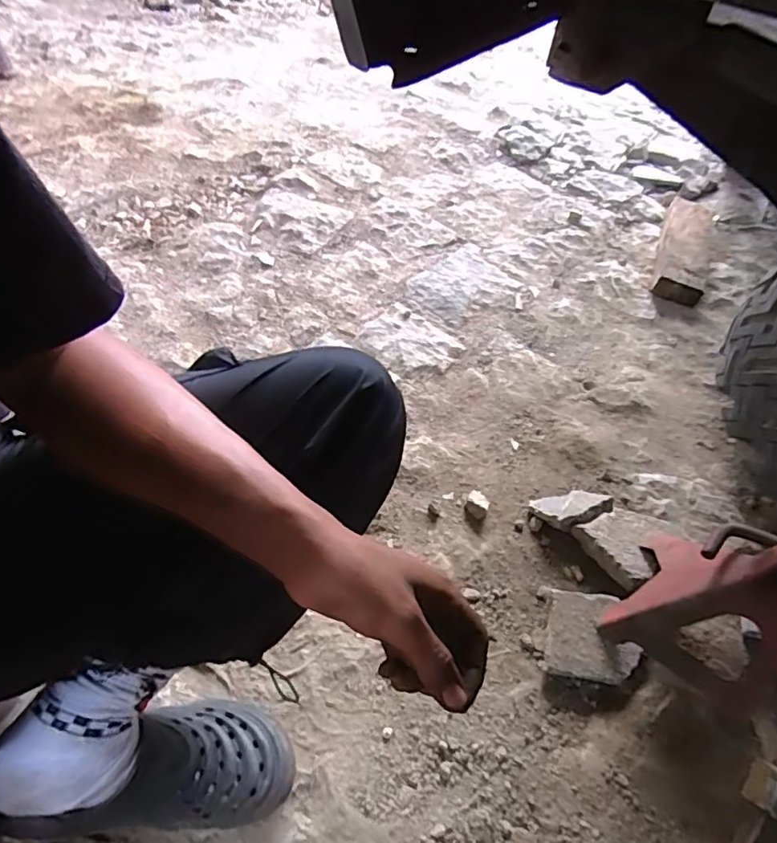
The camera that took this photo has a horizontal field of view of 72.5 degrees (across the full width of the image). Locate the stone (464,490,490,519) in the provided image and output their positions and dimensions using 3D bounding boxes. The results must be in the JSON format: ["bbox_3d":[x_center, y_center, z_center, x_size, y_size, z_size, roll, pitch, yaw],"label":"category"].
[{"bbox_3d":[0.129,0.121,0.769,0.031,0.021,0.038,20,53,9],"label":"stone"}]

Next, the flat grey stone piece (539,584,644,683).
[{"bbox_3d":[0.241,0.258,0.645,0.118,0.037,0.107,14,52,5],"label":"flat grey stone piece"}]

